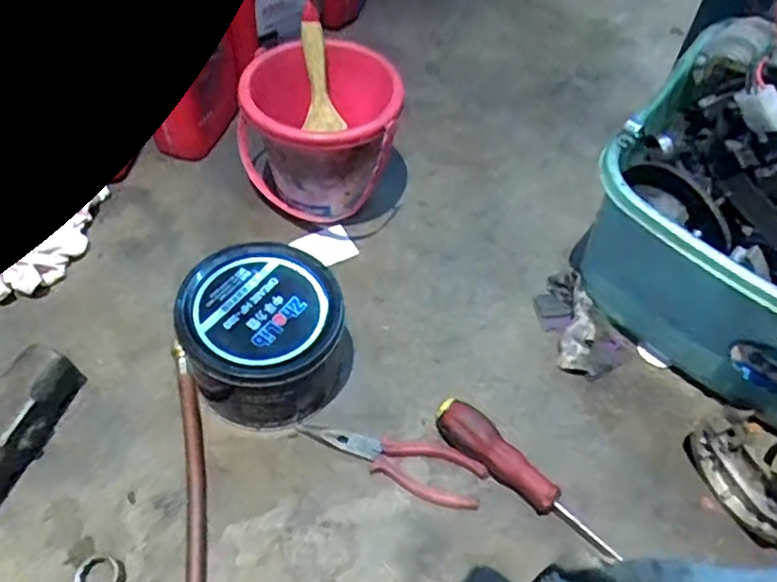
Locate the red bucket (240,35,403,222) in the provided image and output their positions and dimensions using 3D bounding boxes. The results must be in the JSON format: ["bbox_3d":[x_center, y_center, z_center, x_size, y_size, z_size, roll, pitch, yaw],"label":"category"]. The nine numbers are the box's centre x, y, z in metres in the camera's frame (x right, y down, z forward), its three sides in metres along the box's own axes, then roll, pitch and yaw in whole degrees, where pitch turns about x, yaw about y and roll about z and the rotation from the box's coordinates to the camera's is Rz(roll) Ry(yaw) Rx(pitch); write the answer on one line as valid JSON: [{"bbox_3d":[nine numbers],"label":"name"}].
[{"bbox_3d":[-0.063,-0.142,0.625,0.139,0.145,0.136,2,53,-2],"label":"red bucket"}]

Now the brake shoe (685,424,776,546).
[{"bbox_3d":[0.279,0.147,0.492,0.040,0.045,0.095,-18,57,-16],"label":"brake shoe"}]

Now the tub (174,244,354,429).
[{"bbox_3d":[-0.098,0.039,0.515,0.115,0.100,0.123,2,53,-2],"label":"tub"}]

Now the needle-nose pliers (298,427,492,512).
[{"bbox_3d":[0.003,0.131,0.511,0.150,0.010,0.043,21,55,12],"label":"needle-nose pliers"}]

